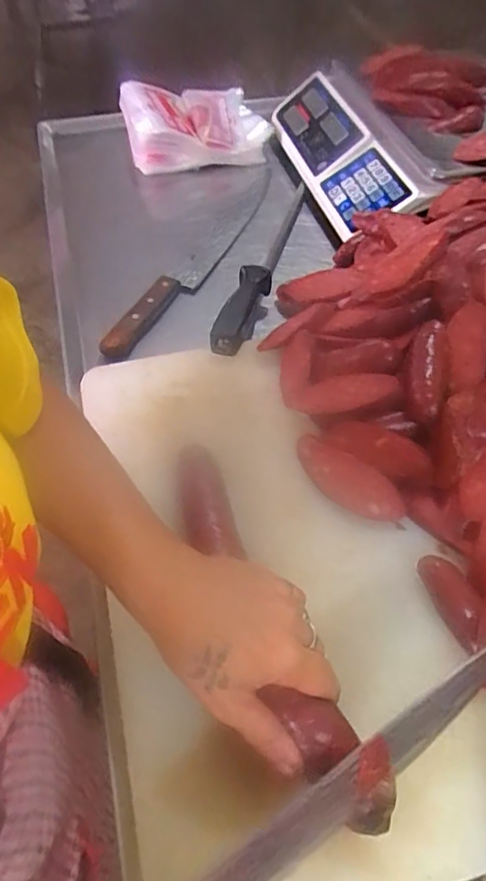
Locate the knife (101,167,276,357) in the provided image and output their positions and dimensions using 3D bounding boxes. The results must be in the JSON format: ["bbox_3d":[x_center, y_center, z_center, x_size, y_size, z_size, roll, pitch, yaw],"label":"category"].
[{"bbox_3d":[-0.046,-0.228,0.658,0.044,0.028,0.391,20,56,13],"label":"knife"}]

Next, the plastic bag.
[{"bbox_3d":[-0.067,-0.461,0.803,0.206,0.065,0.143,-8,54,-6],"label":"plastic bag"}]

